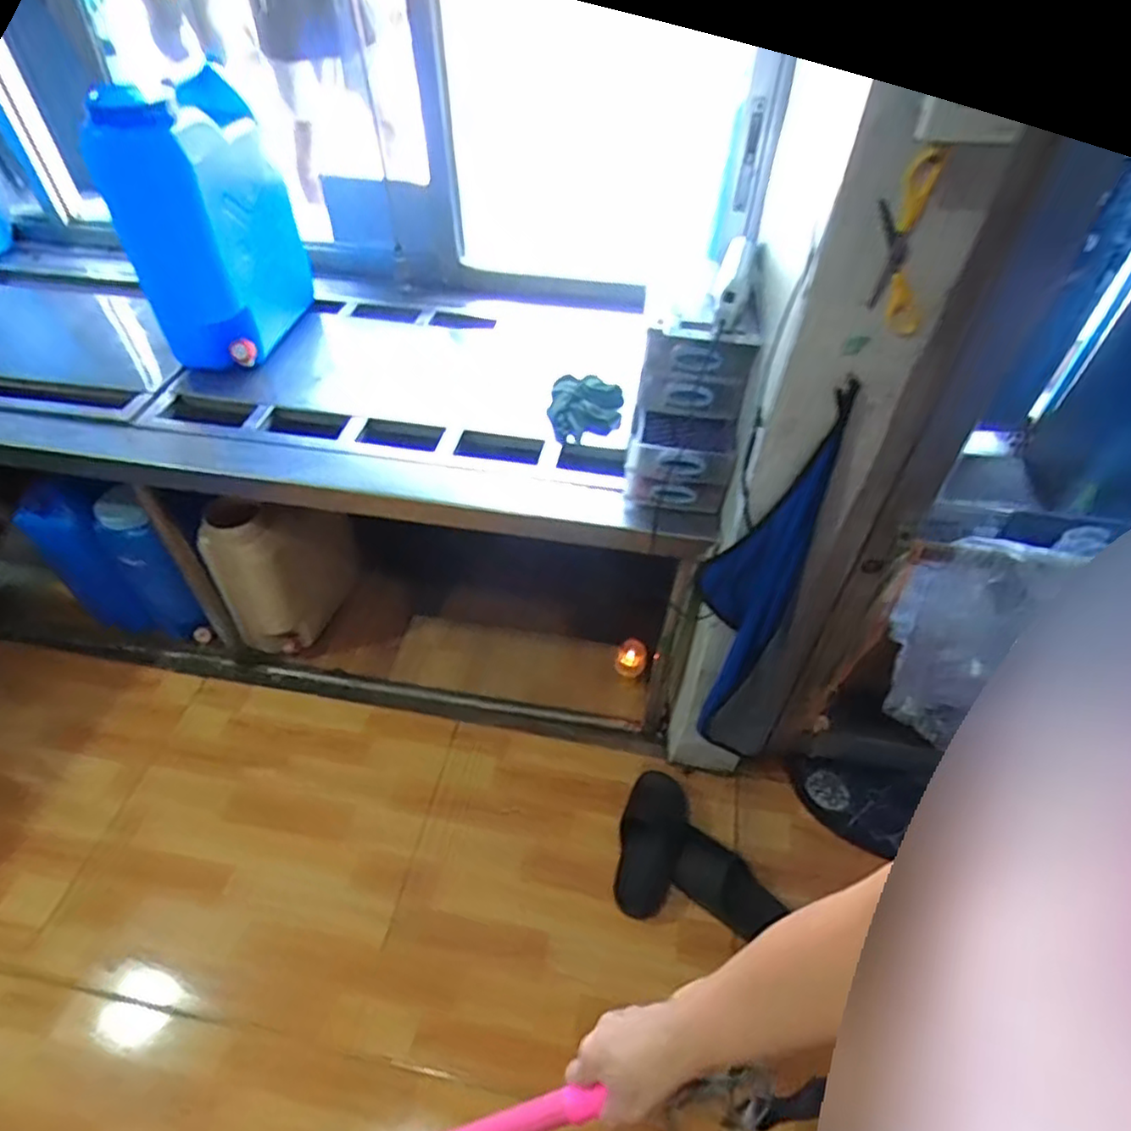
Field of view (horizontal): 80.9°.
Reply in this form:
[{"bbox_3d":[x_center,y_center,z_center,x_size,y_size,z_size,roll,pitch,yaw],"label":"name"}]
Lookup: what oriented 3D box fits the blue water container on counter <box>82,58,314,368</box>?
[{"bbox_3d":[-0.622,-0.603,1.179,0.168,0.387,0.312,6,48,4],"label":"blue water container on counter"}]

